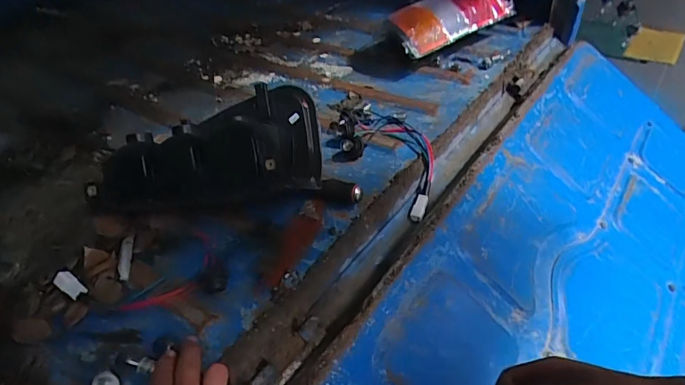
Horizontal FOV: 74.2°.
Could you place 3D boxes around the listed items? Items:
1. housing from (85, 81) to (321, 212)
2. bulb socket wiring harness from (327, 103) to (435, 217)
[{"bbox_3d":[-0.179,-0.055,0.649,0.297,0.099,0.198,0,40,6],"label":"housing"},{"bbox_3d":[0.069,-0.067,0.726,0.143,0.065,0.239,-32,47,-28],"label":"bulb socket wiring harness"}]

